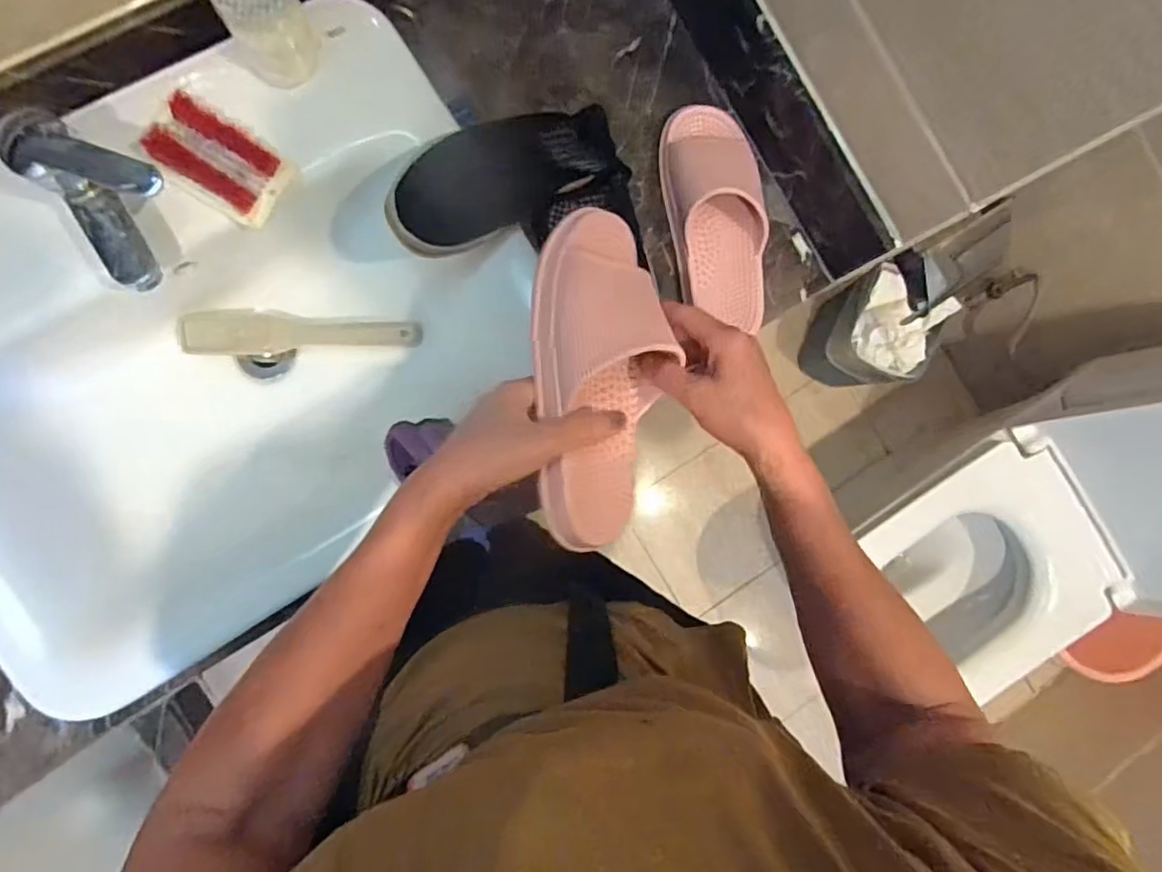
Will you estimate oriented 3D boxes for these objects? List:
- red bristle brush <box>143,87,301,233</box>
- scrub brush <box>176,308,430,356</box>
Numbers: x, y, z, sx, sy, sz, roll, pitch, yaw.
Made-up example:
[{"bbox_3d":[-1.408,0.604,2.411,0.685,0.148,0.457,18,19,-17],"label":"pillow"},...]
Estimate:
[{"bbox_3d":[-0.283,-0.213,0.481,0.087,0.034,0.063,31,85,-5],"label":"red bristle brush"},{"bbox_3d":[-0.269,-0.103,0.603,0.218,0.033,0.039,-3,89,-7],"label":"scrub brush"}]

